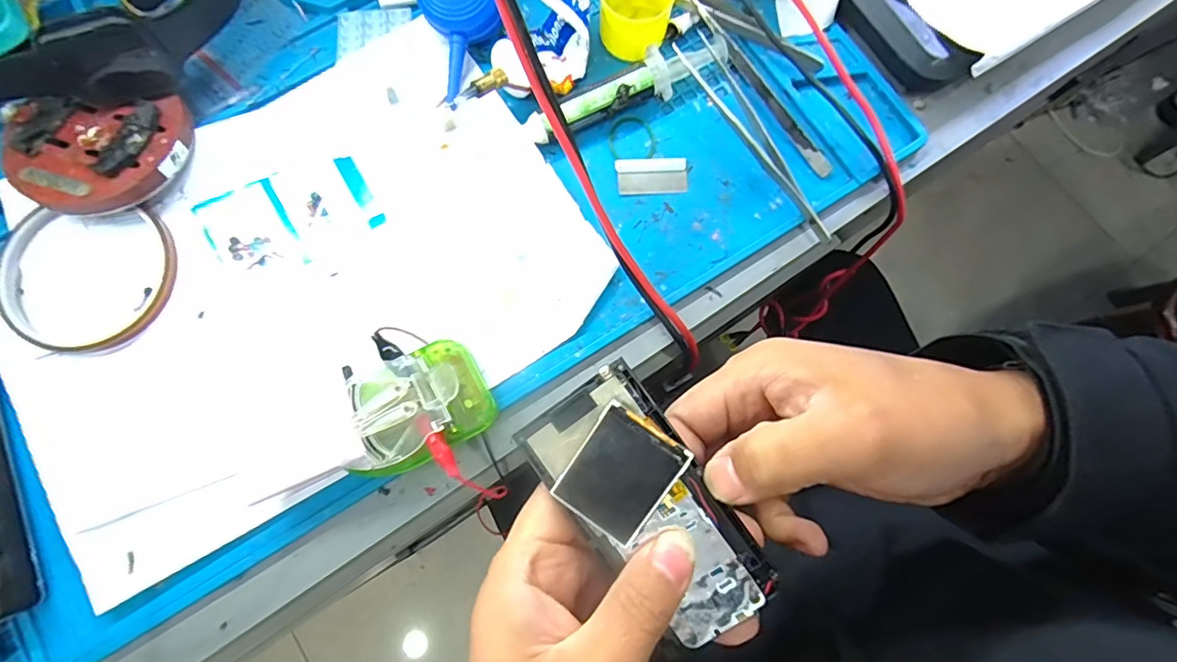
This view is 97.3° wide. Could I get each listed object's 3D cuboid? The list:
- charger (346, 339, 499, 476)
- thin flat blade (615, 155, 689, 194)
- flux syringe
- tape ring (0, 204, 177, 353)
[{"bbox_3d":[-0.080,0.034,0.248,0.065,0.040,0.053,-27,81,-5],"label":"charger"},{"bbox_3d":[0.036,-0.088,0.290,0.039,0.004,0.021,-3,80,-1],"label":"thin flat blade"},{"bbox_3d":[0.018,-0.133,0.288,0.112,0.022,0.021,-23,81,-4],"label":"flux syringe"},{"bbox_3d":[-0.264,-0.028,0.271,0.084,0.010,0.077,0,80,0],"label":"tape ring"}]

